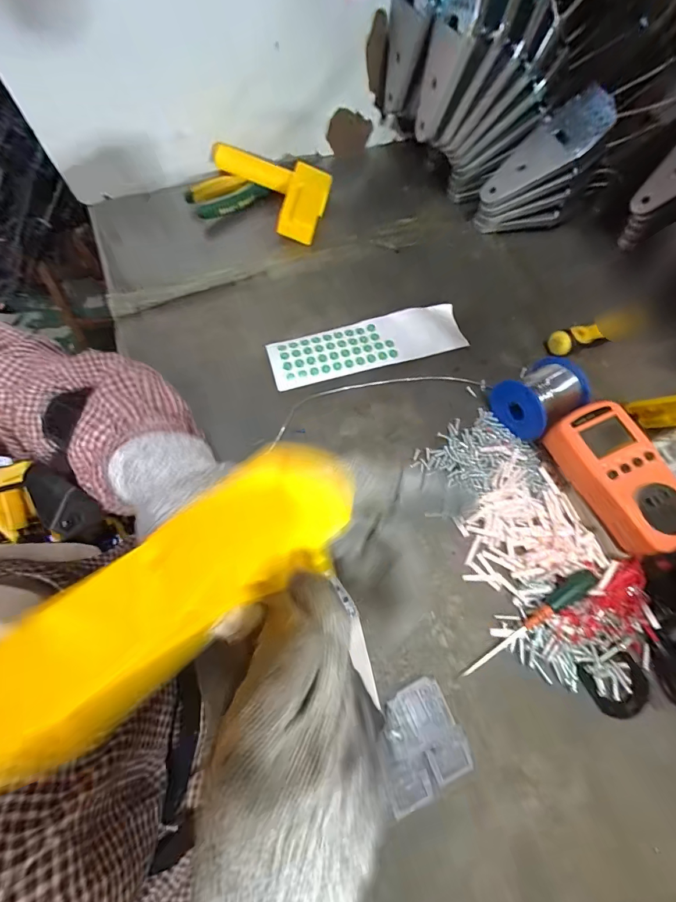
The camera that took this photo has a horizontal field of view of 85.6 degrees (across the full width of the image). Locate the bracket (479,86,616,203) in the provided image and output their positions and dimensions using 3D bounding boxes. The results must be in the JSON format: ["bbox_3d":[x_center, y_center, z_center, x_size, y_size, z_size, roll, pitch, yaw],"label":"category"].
[{"bbox_3d":[0.241,-0.351,0.428,0.144,0.011,0.063,-31,71,26],"label":"bracket"}]

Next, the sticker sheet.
[{"bbox_3d":[0.033,-0.120,0.411,0.217,0.010,0.061,-15,71,-8],"label":"sticker sheet"}]

